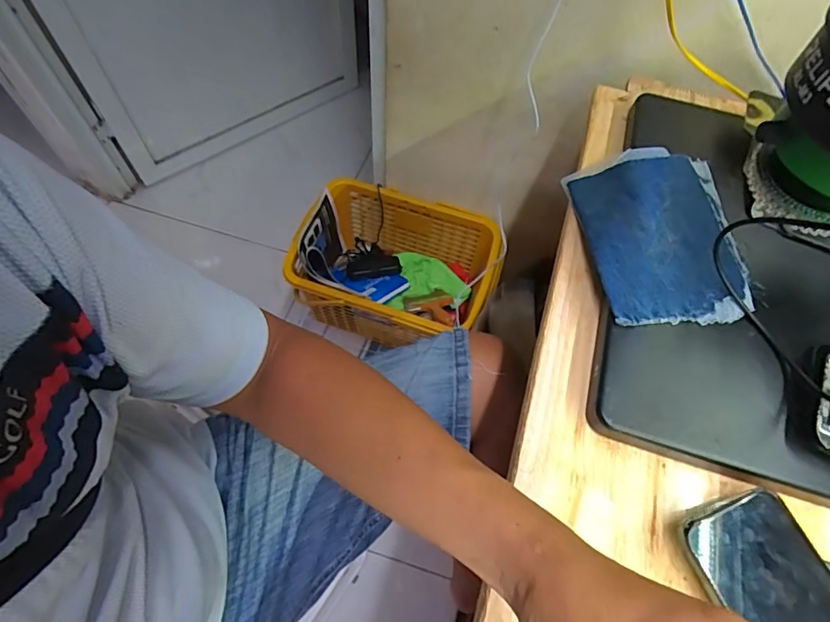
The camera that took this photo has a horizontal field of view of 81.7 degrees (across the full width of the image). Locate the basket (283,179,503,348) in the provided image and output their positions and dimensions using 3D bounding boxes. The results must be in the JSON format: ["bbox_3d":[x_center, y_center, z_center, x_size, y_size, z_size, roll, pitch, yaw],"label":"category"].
[{"bbox_3d":[-0.040,-0.081,0.912,0.340,0.187,0.256,17,62,6],"label":"basket"}]

